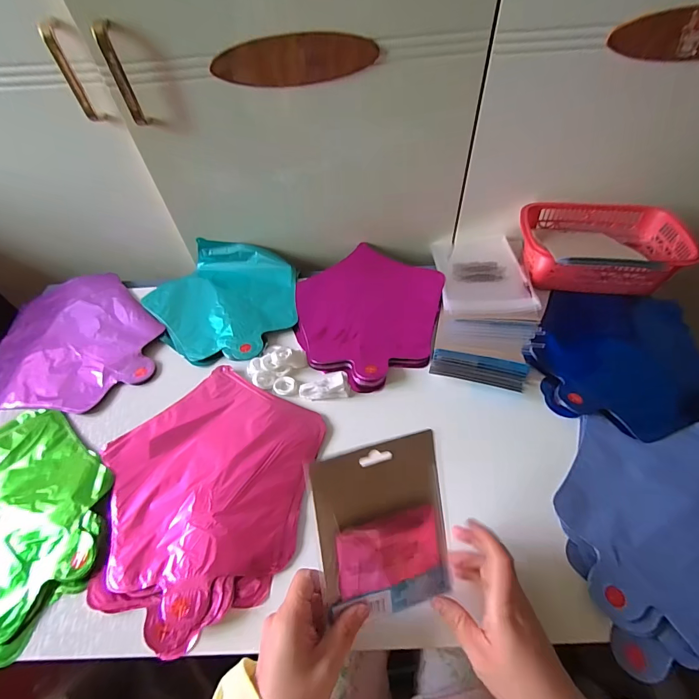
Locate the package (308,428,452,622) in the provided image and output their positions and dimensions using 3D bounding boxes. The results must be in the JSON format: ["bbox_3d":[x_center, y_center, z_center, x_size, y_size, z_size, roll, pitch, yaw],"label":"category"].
[{"bbox_3d":[0.030,0.151,0.313,0.113,0.008,0.143,-9,95,-20],"label":"package"}]

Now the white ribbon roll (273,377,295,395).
[{"bbox_3d":[-0.083,0.046,0.481,0.027,0.004,0.027,-3,51,3],"label":"white ribbon roll"}]

